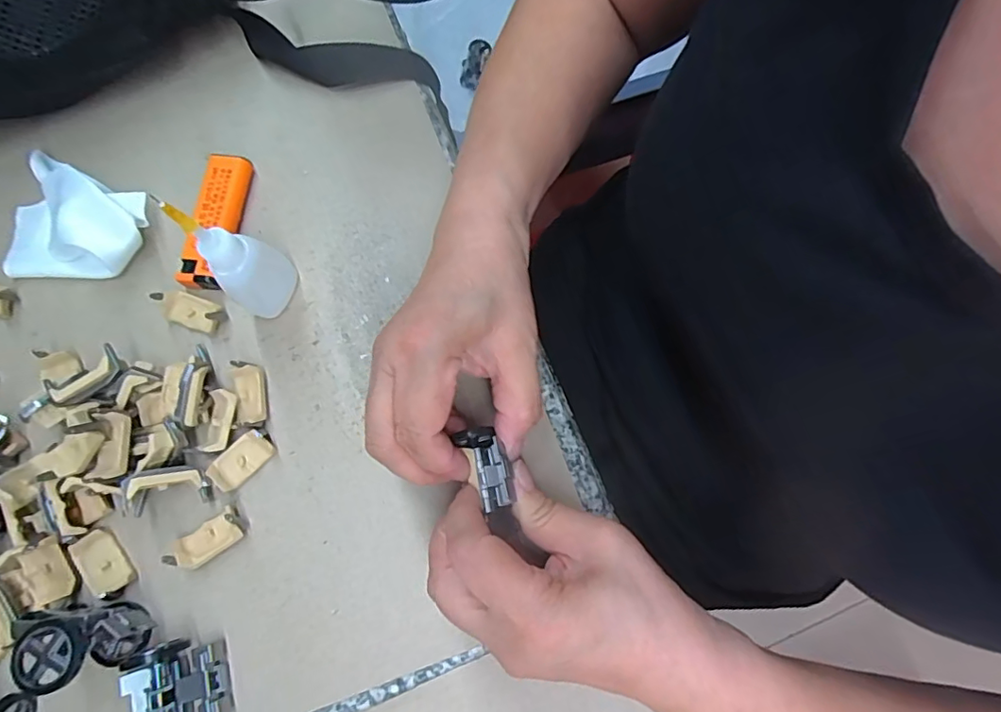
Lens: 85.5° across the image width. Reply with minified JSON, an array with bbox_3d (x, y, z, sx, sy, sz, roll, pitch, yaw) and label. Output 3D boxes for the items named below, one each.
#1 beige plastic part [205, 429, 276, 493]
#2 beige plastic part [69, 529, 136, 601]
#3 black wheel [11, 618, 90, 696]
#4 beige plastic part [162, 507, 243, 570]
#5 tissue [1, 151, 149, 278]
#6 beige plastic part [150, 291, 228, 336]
[{"bbox_3d":[-0.133,0.054,0.278,0.032,0.008,0.019,-46,102,-13],"label":"beige plastic part"},{"bbox_3d":[-0.196,0.103,0.267,0.017,0.009,0.034,-41,79,-9],"label":"beige plastic part"},{"bbox_3d":[-0.185,0.123,0.223,0.025,0.011,0.027,0,76,0],"label":"black wheel"},{"bbox_3d":[-0.144,0.091,0.267,0.036,0.015,0.019,-34,78,-8],"label":"beige plastic part"},{"bbox_3d":[-0.247,-0.073,0.305,0.087,0.028,0.068,27,77,7],"label":"tissue"},{"bbox_3d":[-0.171,-0.025,0.298,0.034,0.016,0.017,18,76,5],"label":"beige plastic part"}]

